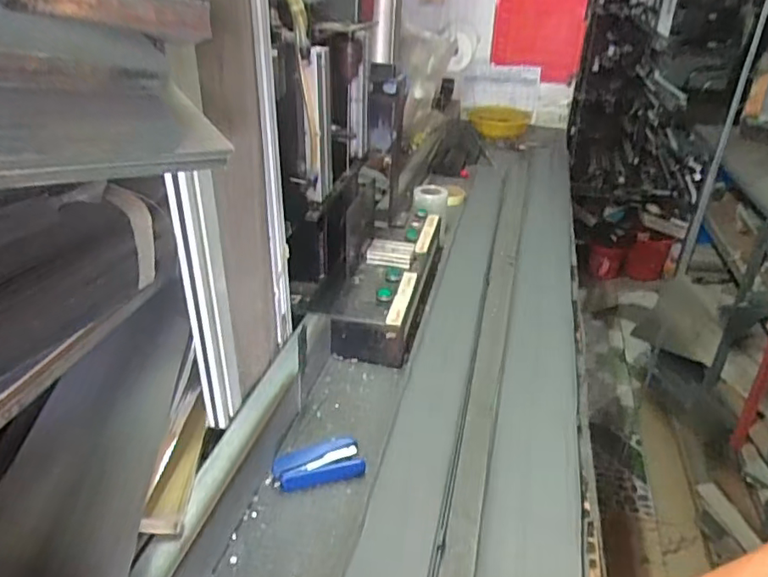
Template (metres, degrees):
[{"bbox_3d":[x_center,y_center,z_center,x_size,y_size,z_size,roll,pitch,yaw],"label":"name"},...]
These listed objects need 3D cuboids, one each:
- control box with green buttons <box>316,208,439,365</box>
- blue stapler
[{"bbox_3d":[0.005,-0.031,1.044,0.158,0.097,0.436,7,31,10],"label":"control box with green buttons"},{"bbox_3d":[-0.082,0.218,0.691,0.107,0.023,0.057,-4,31,-15],"label":"blue stapler"}]

